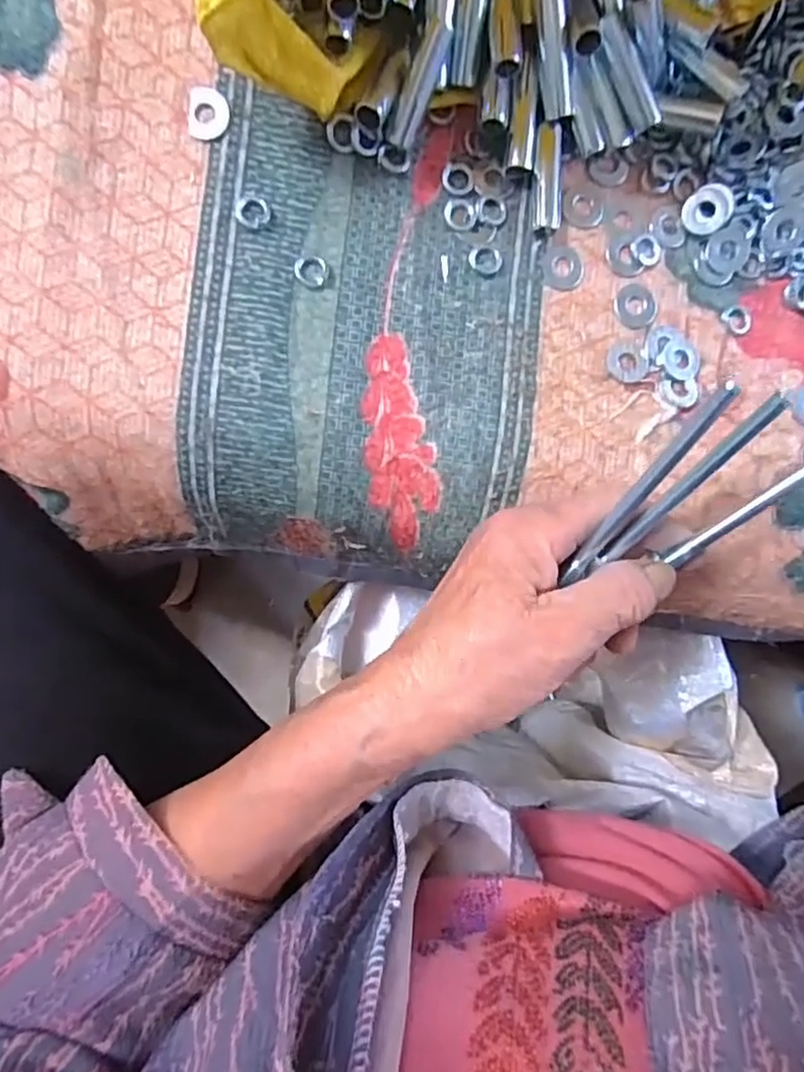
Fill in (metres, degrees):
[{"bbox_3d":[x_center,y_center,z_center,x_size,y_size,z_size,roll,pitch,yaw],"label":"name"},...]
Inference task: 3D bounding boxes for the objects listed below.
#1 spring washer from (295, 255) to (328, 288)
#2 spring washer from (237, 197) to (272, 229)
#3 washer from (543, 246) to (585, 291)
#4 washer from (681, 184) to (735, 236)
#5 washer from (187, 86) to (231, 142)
[{"bbox_3d":[-0.036,-0.106,0.253,0.013,0.004,0.012,0,91,-7],"label":"spring washer"},{"bbox_3d":[-0.058,-0.127,0.248,0.013,0.004,0.012,0,91,-7],"label":"spring washer"},{"bbox_3d":[0.069,-0.114,0.271,0.018,0.004,0.018,3,91,-7],"label":"washer"},{"bbox_3d":[0.132,-0.141,0.275,0.019,0.004,0.021,43,86,-6],"label":"washer"},{"bbox_3d":[-0.074,-0.163,0.246,0.015,0.004,0.020,1,91,-7],"label":"washer"}]

